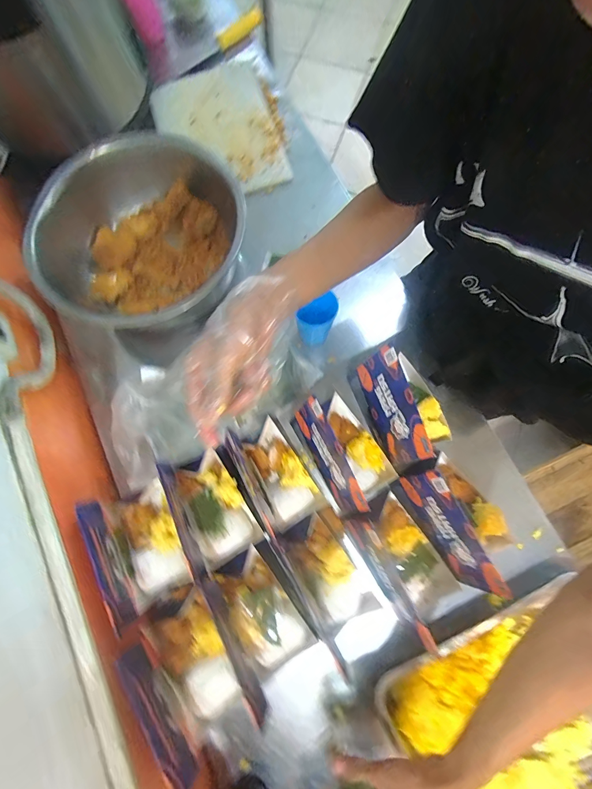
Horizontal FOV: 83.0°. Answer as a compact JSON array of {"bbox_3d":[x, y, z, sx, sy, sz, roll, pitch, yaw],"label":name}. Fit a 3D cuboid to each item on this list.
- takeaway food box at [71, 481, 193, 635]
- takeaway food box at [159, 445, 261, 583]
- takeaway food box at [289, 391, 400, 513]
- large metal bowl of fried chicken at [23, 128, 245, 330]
[{"bbox_3d":[-0.256,0.242,0.542,0.104,0.058,0.191,-29,78,-5],"label":"takeaway food box"},{"bbox_3d":[-0.141,0.193,0.561,0.114,0.044,0.204,-27,78,-5],"label":"takeaway food box"},{"bbox_3d":[0.080,0.085,0.547,0.113,0.152,0.175,-29,78,-5],"label":"takeaway food box"},{"bbox_3d":[-0.288,-0.335,0.642,0.360,0.138,0.313,-14,77,-2],"label":"large metal bowl of fried chicken"}]

